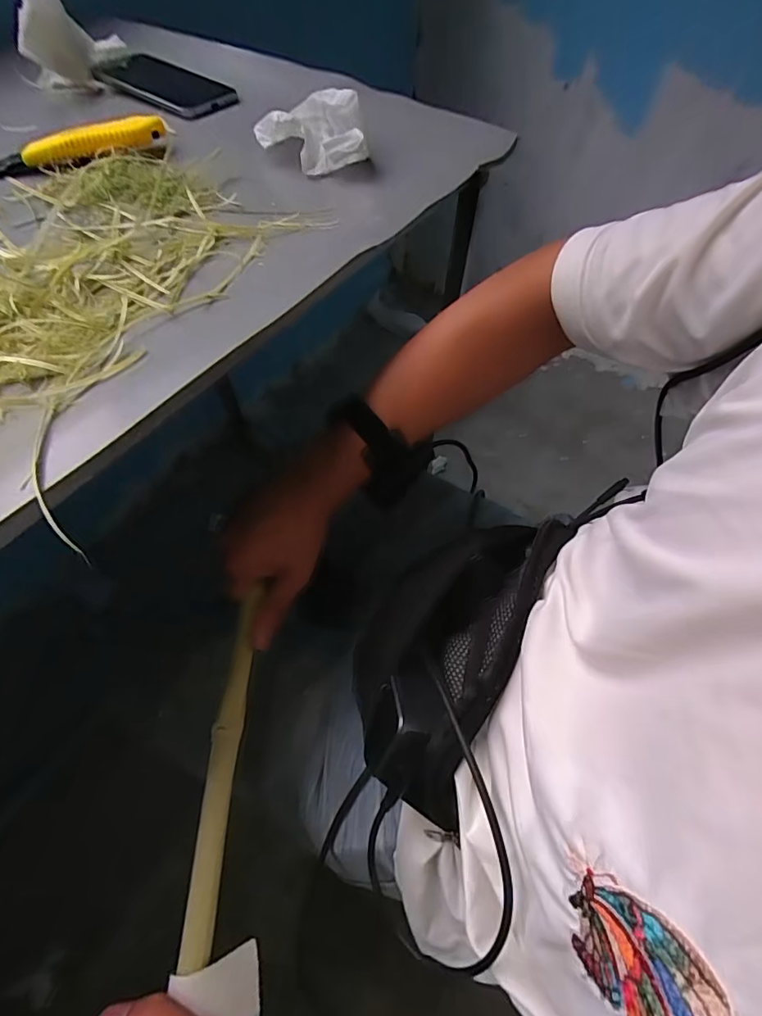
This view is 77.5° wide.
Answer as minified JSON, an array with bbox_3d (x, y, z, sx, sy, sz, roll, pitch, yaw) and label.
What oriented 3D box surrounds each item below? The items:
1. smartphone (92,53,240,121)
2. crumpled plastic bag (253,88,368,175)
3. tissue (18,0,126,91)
[{"bbox_3d":[-0.234,-0.460,0.518,0.160,0.016,0.085,33,61,18],"label":"smartphone"},{"bbox_3d":[-0.057,-0.332,0.419,0.086,0.047,0.066,36,62,20],"label":"crumpled plastic bag"},{"bbox_3d":[-0.325,-0.495,0.498,0.102,0.082,0.083,-20,60,-15],"label":"tissue"}]

